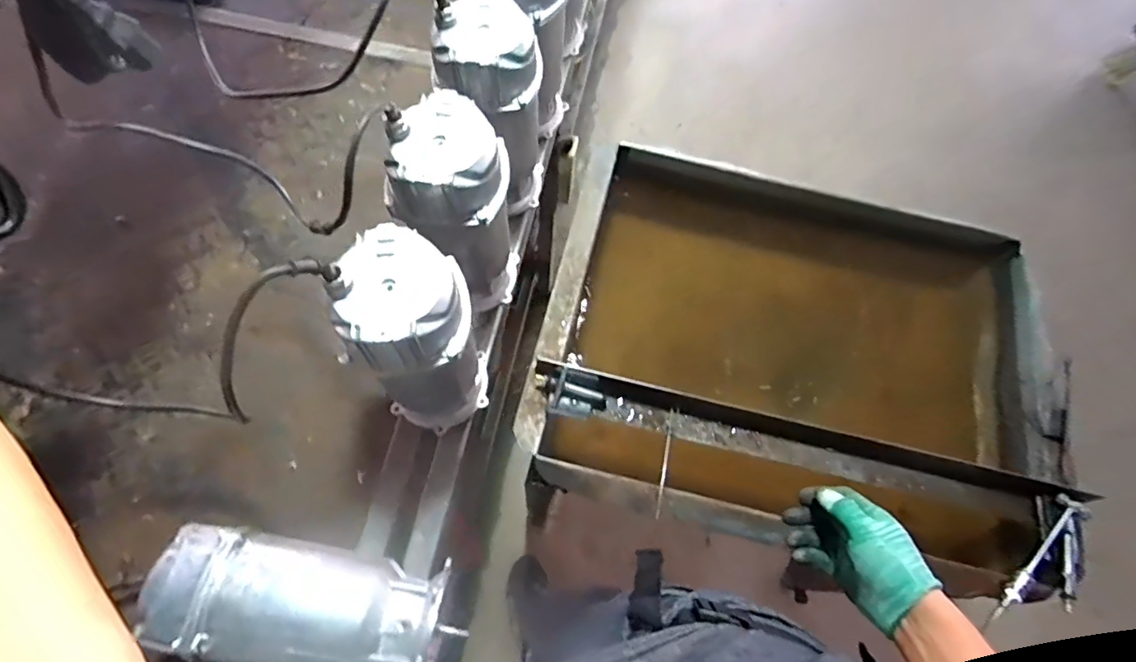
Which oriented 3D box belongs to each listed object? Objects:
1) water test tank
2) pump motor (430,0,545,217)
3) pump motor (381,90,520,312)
[{"bbox_3d":[0.351,0.043,0.934,0.727,0.260,0.574,14,68,3],"label":"water test tank"},{"bbox_3d":[-0.093,-0.283,0.781,0.114,0.300,0.129,40,71,12],"label":"pump motor"},{"bbox_3d":[-0.131,-0.138,0.718,0.116,0.304,0.122,1,68,-3],"label":"pump motor"}]

